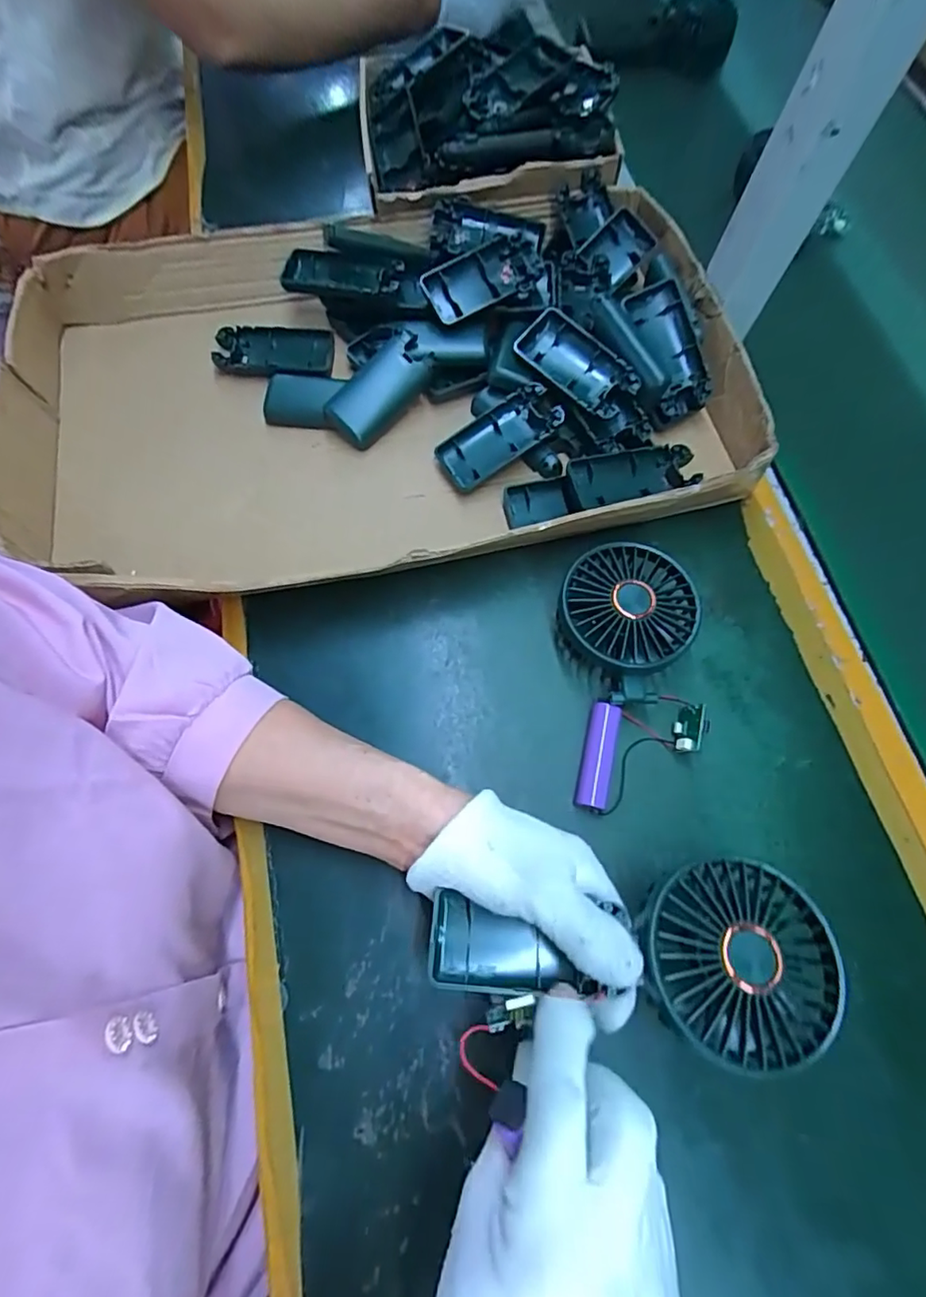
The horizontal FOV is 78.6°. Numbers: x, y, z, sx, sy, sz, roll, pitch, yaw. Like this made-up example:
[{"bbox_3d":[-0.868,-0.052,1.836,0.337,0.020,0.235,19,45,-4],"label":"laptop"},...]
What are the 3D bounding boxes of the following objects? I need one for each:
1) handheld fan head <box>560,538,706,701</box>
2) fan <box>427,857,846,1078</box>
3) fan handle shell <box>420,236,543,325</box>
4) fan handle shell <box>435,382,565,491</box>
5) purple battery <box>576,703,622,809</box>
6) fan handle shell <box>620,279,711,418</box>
[{"bbox_3d":[0.109,-0.020,0.374,0.089,0.046,0.089,1,68,-1],"label":"handheld fan head"},{"bbox_3d":[0.076,0.145,0.268,0.182,0.035,0.079,-4,68,9],"label":"fan"},{"bbox_3d":[0.017,-0.295,0.451,0.088,0.022,0.046,-26,73,-14],"label":"fan handle shell"},{"bbox_3d":[0.028,-0.159,0.431,0.093,0.021,0.045,-32,71,6],"label":"fan handle shell"},{"bbox_3d":[0.084,0.068,0.354,0.018,0.018,0.065,14,68,4],"label":"purple battery"},{"bbox_3d":[0.161,-0.232,0.440,0.045,0.021,0.095,-22,93,-10],"label":"fan handle shell"}]

